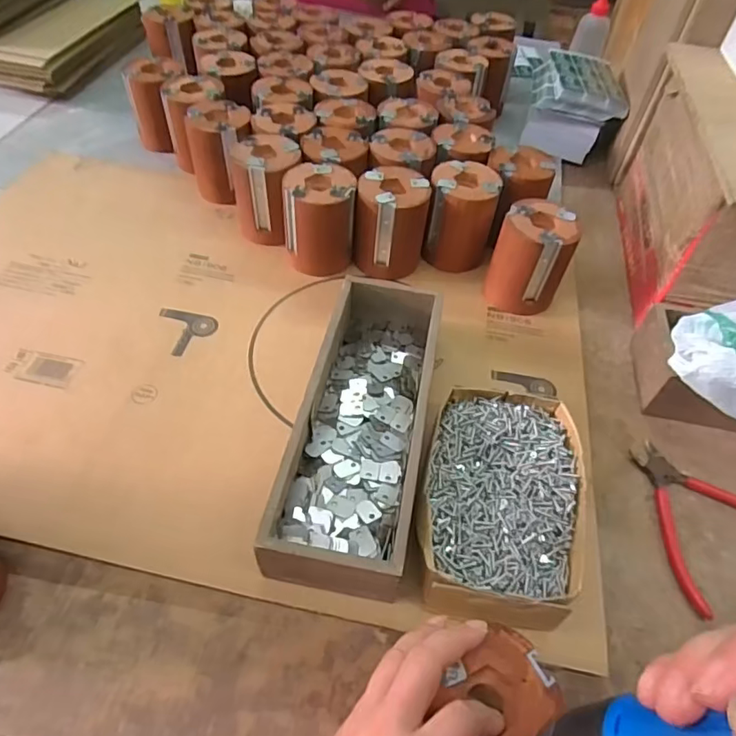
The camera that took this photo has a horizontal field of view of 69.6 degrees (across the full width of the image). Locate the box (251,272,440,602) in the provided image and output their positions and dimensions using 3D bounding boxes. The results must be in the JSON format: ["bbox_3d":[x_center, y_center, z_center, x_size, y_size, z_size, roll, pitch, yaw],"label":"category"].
[{"bbox_3d":[-0.002,0.043,0.458,0.098,0.068,0.300,10,51,5],"label":"box"}]

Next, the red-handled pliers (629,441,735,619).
[{"bbox_3d":[0.283,0.124,0.458,0.127,0.011,0.132,-20,55,-19],"label":"red-handled pliers"}]

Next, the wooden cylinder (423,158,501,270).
[{"bbox_3d":[0.109,-0.173,0.621,0.074,0.103,0.076,12,51,6],"label":"wooden cylinder"}]

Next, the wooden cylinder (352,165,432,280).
[{"bbox_3d":[0.027,-0.164,0.606,0.076,0.100,0.075,12,51,7],"label":"wooden cylinder"}]

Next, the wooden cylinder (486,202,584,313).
[{"bbox_3d":[0.180,-0.121,0.583,0.080,0.101,0.075,21,52,13],"label":"wooden cylinder"}]

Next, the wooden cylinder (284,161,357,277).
[{"bbox_3d":[-0.054,-0.166,0.602,0.076,0.097,0.076,4,50,0],"label":"wooden cylinder"}]

